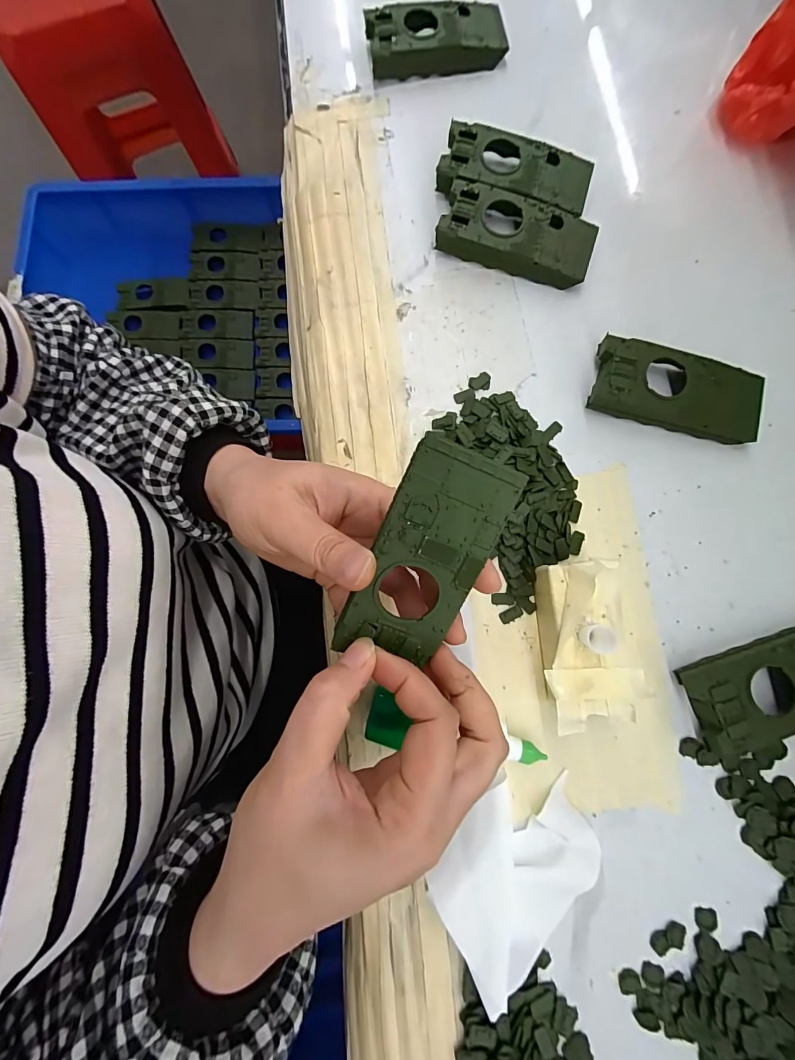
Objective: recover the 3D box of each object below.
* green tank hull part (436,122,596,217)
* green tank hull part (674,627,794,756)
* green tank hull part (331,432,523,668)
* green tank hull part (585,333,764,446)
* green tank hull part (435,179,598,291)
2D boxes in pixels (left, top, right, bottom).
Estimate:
[{"bbox_3d":[0.082,-0.250,0.282,0.104,0.021,0.050,14,80,2],"label":"green tank hull part"},{"bbox_3d":[0.216,0.086,0.225,0.102,0.020,0.048,-16,80,-3],"label":"green tank hull part"},{"bbox_3d":[0.011,0.013,0.167,0.044,0.012,0.098,28,105,5],"label":"green tank hull part"},{"bbox_3d":[0.178,-0.089,0.254,0.104,0.021,0.045,14,80,2],"label":"green tank hull part"},{"bbox_3d":[0.082,-0.204,0.276,0.103,0.021,0.046,18,80,3],"label":"green tank hull part"}]

